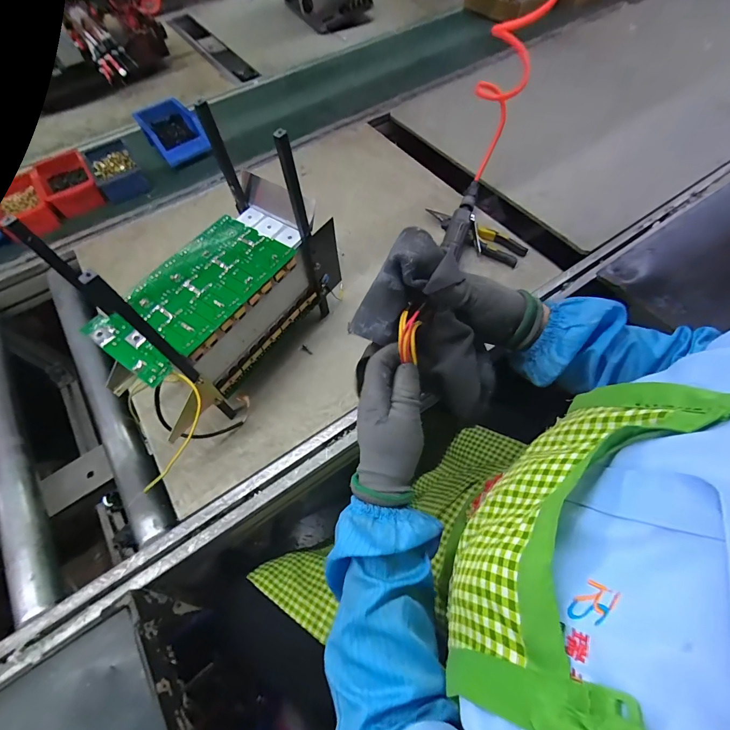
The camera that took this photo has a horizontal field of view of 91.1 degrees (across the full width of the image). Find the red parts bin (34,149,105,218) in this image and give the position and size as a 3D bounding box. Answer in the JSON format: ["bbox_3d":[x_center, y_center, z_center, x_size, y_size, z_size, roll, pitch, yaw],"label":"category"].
[{"bbox_3d":[-0.614,-0.376,0.748,0.100,0.049,0.164,-36,66,-16],"label":"red parts bin"}]

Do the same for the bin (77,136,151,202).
[{"bbox_3d":[-0.544,-0.425,0.788,0.091,0.047,0.167,-32,64,-14],"label":"bin"}]

